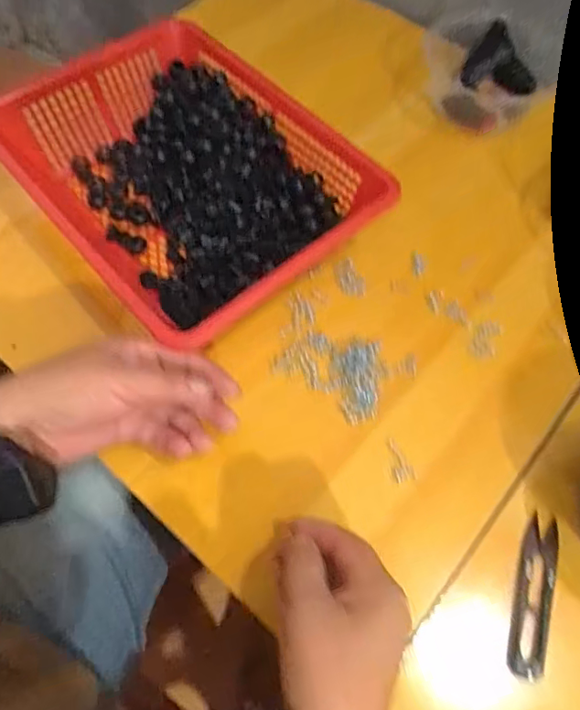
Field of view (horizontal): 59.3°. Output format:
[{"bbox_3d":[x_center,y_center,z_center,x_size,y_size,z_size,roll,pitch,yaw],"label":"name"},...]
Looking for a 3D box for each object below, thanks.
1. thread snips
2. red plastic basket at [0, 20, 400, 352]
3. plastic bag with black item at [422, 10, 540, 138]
[{"bbox_3d":[0.159,0.154,0.330,0.024,0.010,0.100,19,66,8],"label":"thread snips"},{"bbox_3d":[-0.087,-0.157,0.448,0.221,0.068,0.300,-40,72,-17],"label":"red plastic basket"},{"bbox_3d":[0.199,-0.296,0.531,0.099,0.046,0.124,-14,66,-8],"label":"plastic bag with black item"}]

